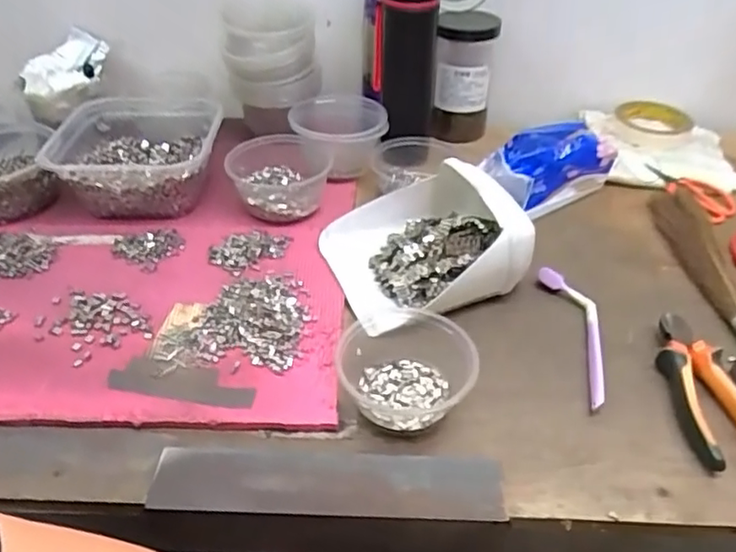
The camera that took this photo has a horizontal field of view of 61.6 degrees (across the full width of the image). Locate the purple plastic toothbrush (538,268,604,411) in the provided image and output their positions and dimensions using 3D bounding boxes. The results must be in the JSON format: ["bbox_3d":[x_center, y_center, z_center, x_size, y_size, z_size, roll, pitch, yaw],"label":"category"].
[{"bbox_3d":[0.196,0.052,0.557,0.041,0.021,0.162,-2,39,-3],"label":"purple plastic toothbrush"}]

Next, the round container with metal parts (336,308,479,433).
[{"bbox_3d":[0.026,0.069,0.503,0.116,0.044,0.112,0,39,0],"label":"round container with metal parts"}]

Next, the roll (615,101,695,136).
[{"bbox_3d":[0.379,-0.214,0.835,0.092,0.021,0.092,0,39,0],"label":"roll"}]

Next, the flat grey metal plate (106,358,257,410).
[{"bbox_3d":[-0.151,0.088,0.505,0.119,0.004,0.037,9,40,5],"label":"flat grey metal plate"}]

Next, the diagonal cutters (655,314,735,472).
[{"bbox_3d":[0.274,0.089,0.505,0.053,0.025,0.147,-2,39,-2],"label":"diagonal cutters"}]

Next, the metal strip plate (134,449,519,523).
[{"bbox_3d":[-0.029,0.148,0.442,0.246,0.006,0.048,2,37,1],"label":"metal strip plate"}]

